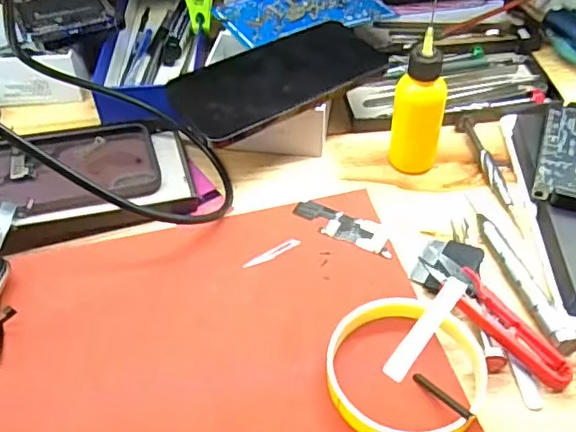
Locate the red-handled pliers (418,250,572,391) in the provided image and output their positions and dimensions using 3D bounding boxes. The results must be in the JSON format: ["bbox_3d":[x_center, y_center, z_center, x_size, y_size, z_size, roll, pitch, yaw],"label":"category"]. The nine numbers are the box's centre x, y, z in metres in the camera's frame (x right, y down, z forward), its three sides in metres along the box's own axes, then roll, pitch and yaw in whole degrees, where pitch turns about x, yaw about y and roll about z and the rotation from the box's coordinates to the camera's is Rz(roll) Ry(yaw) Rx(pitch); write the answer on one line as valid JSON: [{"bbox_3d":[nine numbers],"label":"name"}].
[{"bbox_3d":[0.116,0.059,0.347,0.024,0.016,0.103,-31,55,-22],"label":"red-handled pliers"}]

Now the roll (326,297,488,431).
[{"bbox_3d":[0.064,0.083,0.325,0.083,0.015,0.086,-1,50,1],"label":"roll"}]

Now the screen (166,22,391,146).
[{"bbox_3d":[-0.007,-0.104,0.444,0.152,0.011,0.077,-26,51,-22],"label":"screen"}]

